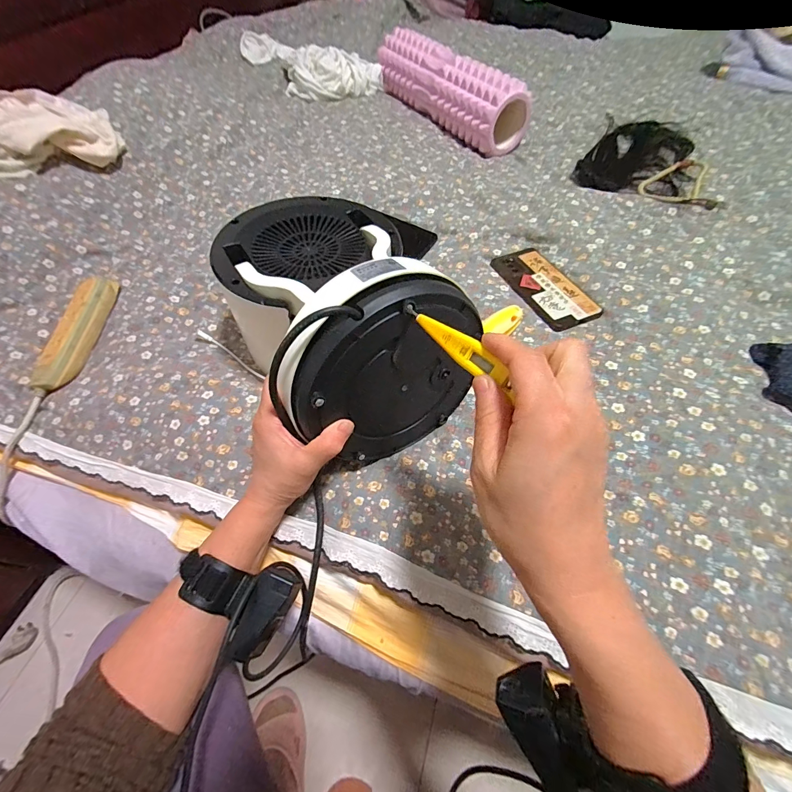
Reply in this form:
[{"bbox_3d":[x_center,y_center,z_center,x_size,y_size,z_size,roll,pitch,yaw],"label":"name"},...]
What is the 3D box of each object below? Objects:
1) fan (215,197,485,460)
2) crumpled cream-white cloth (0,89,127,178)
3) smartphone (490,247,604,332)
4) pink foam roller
[{"bbox_3d":[-0.067,-0.107,0.402,0.184,0.185,0.305,-23,61,-10],"label":"fan"},{"bbox_3d":[-0.561,-0.412,0.575,0.201,0.095,0.089,-40,63,-21],"label":"crumpled cream-white cloth"},{"bbox_3d":[0.209,-0.159,0.515,0.080,0.011,0.166,-21,57,-11],"label":"smartphone"},{"bbox_3d":[0.118,-0.700,0.822,0.119,0.103,0.415,-27,59,-14],"label":"pink foam roller"}]

